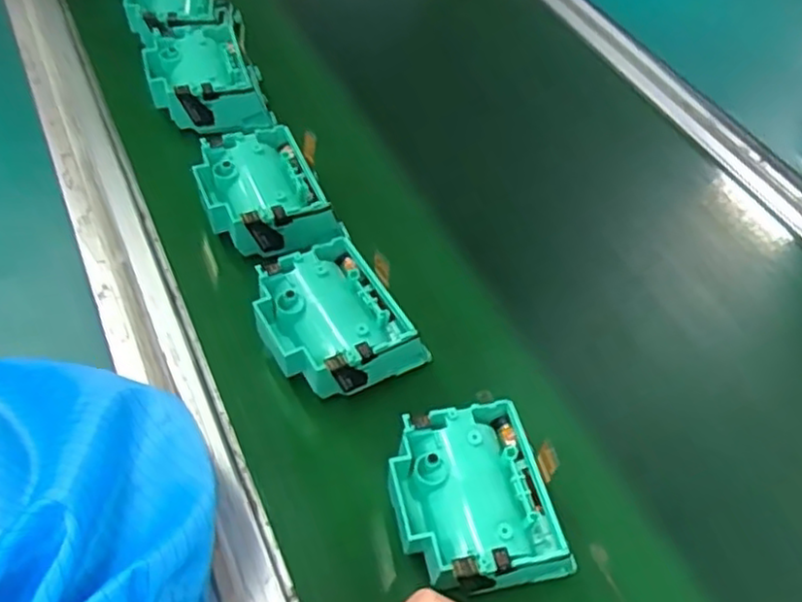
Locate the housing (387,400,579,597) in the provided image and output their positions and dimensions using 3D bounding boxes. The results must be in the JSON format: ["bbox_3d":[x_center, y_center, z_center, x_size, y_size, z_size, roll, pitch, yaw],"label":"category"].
[{"bbox_3d":[0.033,0.087,0.311,0.072,0.035,0.073,-11,53,-12],"label":"housing"}]

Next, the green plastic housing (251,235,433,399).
[{"bbox_3d":[-0.036,0.011,0.364,0.069,0.033,0.076,-27,58,-23],"label":"green plastic housing"}]

